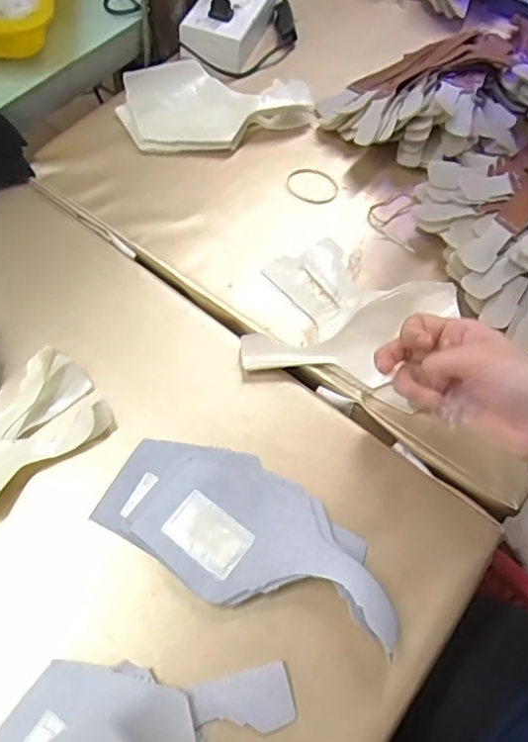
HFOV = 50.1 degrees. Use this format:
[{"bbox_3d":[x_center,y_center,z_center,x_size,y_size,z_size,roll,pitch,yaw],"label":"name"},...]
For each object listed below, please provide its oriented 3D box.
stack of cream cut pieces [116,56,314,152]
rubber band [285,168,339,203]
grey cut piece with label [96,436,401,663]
[{"bbox_3d":[-0.044,-0.255,0.549,0.192,0.042,0.082,-6,62,-6],"label":"stack of cream cut pieces"},{"bbox_3d":[0.046,-0.179,0.549,0.052,0.005,0.046,18,62,5],"label":"rubber band"},{"bbox_3d":[-0.008,0.109,0.383,0.209,0.030,0.094,25,63,8],"label":"grey cut piece with label"}]

